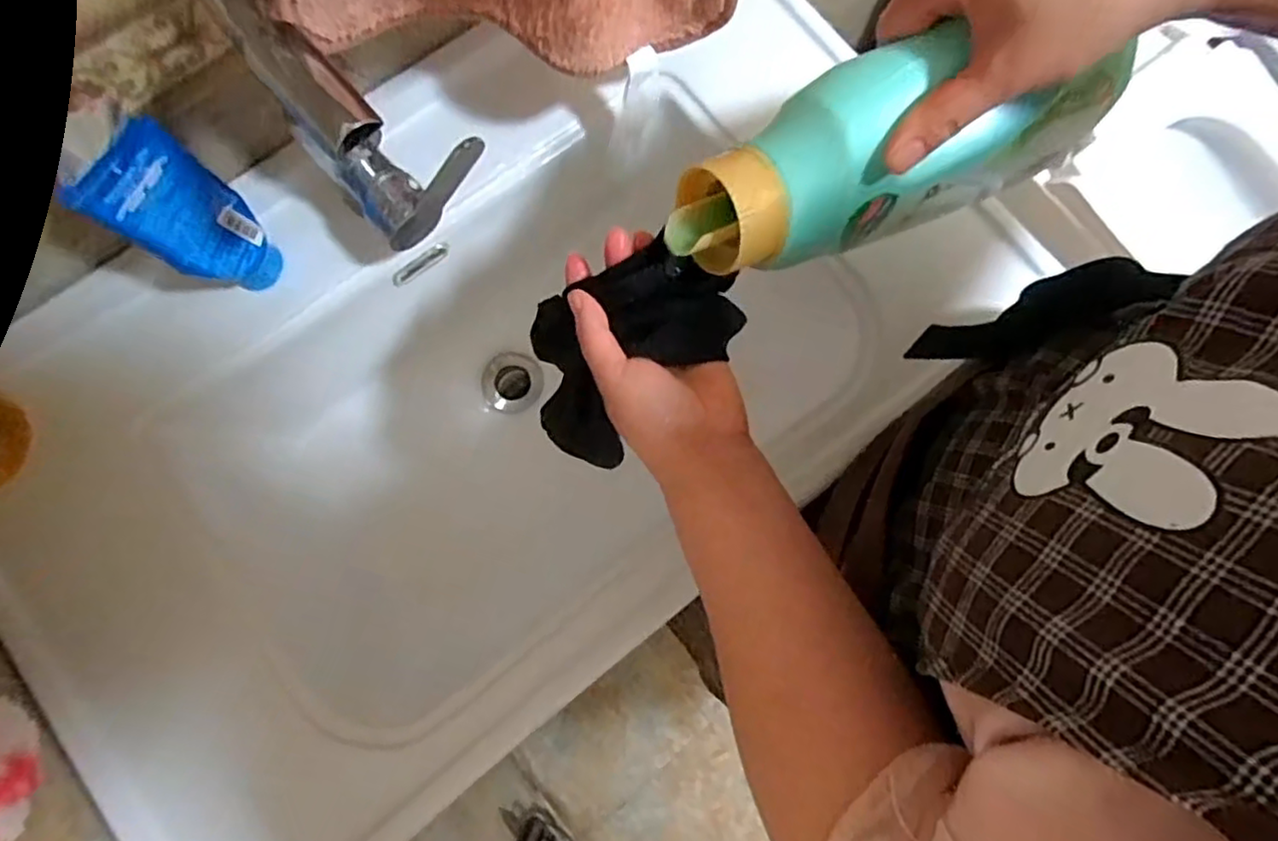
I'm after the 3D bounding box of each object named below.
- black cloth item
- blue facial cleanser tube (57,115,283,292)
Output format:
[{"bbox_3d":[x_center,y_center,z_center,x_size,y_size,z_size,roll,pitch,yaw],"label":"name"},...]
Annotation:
[{"bbox_3d":[-0.011,-0.051,0.403,0.136,0.069,0.095,-42,80,-8],"label":"black cloth item"},{"bbox_3d":[-0.294,-0.131,0.456,0.032,0.152,0.067,26,79,7],"label":"blue facial cleanser tube"}]

